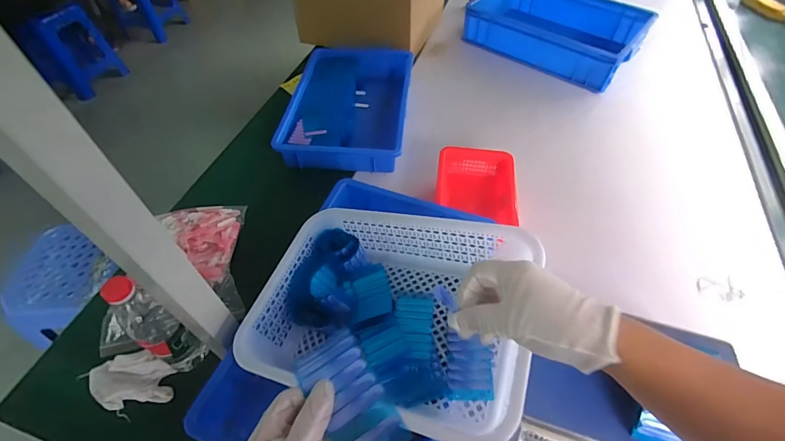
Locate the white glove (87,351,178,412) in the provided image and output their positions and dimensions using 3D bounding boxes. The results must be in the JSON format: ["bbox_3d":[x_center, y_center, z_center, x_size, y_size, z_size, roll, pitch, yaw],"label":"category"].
[{"bbox_3d":[-0.412,0.252,0.596,0.132,0.040,0.077,-5,53,-4],"label":"white glove"}]

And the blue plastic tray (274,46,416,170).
[{"bbox_3d":[-0.107,-0.305,1.026,0.296,0.090,0.462,4,53,4],"label":"blue plastic tray"}]

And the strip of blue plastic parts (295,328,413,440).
[{"bbox_3d":[-0.032,0.142,0.304,0.055,0.013,0.099,-25,78,-18],"label":"strip of blue plastic parts"}]

